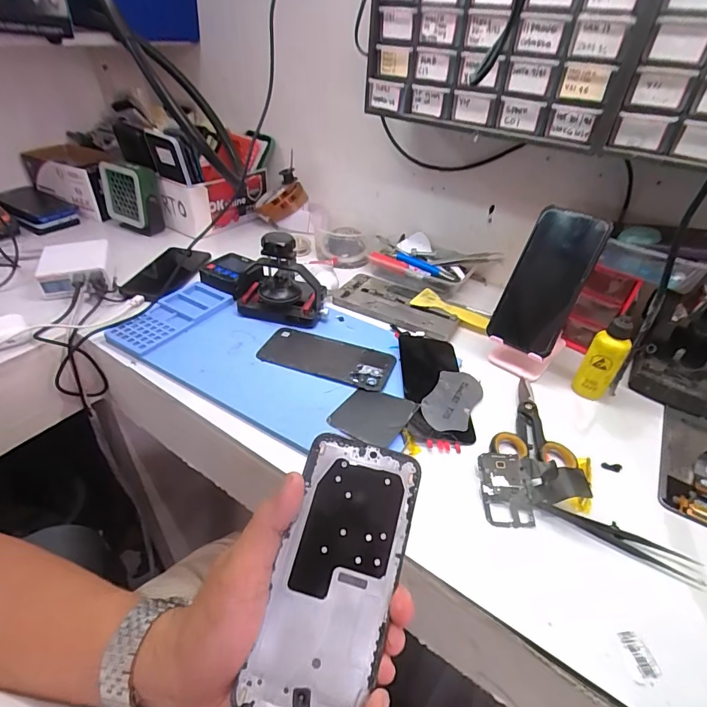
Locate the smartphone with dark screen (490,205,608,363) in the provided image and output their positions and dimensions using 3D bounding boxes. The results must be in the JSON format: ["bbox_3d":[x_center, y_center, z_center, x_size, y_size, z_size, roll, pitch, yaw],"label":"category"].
[{"bbox_3d":[0.218,-0.082,0.482,0.079,0.158,0.011,31,16,36],"label":"smartphone with dark screen"}]

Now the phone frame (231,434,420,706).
[{"bbox_3d":[-0.010,0.132,0.252,0.070,0.004,0.157,15,69,6],"label":"phone frame"}]

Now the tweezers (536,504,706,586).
[{"bbox_3d":[0.218,0.151,0.350,0.122,0.008,0.018,21,41,19],"label":"tweezers"}]

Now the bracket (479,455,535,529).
[{"bbox_3d":[0.134,0.121,0.376,0.040,0.004,0.066,2,51,1],"label":"bracket"}]

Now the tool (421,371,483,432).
[{"bbox_3d":[0.109,0.050,0.462,0.050,0.004,0.098,29,43,12],"label":"tool"}]

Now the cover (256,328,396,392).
[{"bbox_3d":[-0.031,0.002,0.503,0.156,0.004,0.072,15,40,13],"label":"cover"}]

